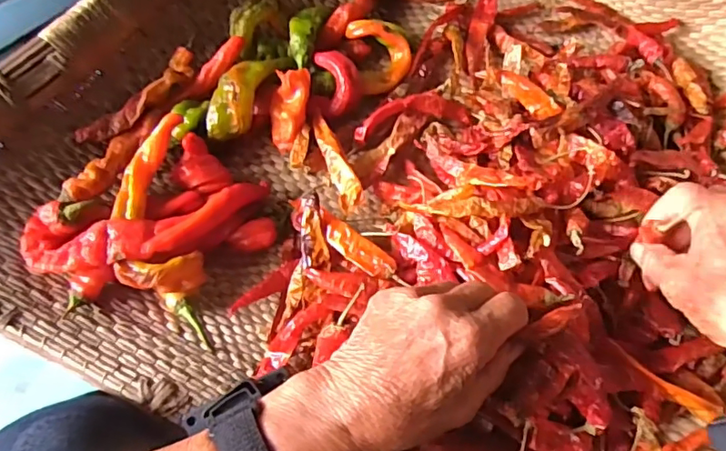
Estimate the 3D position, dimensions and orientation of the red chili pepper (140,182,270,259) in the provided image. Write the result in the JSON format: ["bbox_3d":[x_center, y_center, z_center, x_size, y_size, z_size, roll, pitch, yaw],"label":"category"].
[{"bbox_3d":[-0.114,-0.006,0.402,0.107,0.018,0.019,-35,66,-30],"label":"red chili pepper"}]

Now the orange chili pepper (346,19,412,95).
[{"bbox_3d":[0.018,-0.158,0.497,0.054,0.025,0.081,-11,63,-3],"label":"orange chili pepper"}]

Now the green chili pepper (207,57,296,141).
[{"bbox_3d":[-0.100,-0.118,0.455,0.034,0.029,0.099,22,66,13],"label":"green chili pepper"}]

